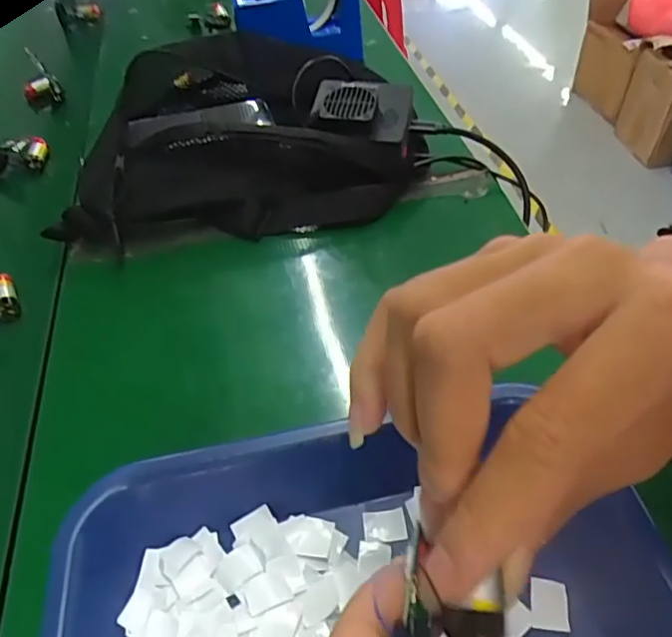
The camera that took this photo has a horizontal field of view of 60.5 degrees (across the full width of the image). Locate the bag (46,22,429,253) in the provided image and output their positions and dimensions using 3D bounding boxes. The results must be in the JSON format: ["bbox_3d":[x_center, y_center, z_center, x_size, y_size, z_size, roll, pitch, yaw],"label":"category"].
[{"bbox_3d":[-0.080,-0.168,0.481,0.285,0.086,0.219,-7,48,-5],"label":"bag"}]

